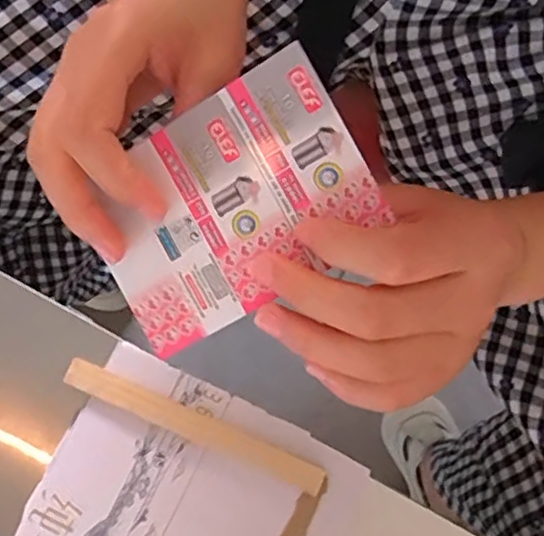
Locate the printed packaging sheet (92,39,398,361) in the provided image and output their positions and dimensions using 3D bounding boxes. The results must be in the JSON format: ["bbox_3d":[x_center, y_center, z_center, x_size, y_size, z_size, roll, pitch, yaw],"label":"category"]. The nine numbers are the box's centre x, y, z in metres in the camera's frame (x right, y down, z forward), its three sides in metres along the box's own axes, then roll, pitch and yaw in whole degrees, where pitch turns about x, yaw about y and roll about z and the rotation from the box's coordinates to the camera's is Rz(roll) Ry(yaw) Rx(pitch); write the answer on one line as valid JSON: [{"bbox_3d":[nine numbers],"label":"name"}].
[{"bbox_3d":[-0.018,-0.023,0.248,0.107,0.004,0.077,-29,90,13],"label":"printed packaging sheet"}]

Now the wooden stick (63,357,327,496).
[{"bbox_3d":[-0.050,0.098,0.401,0.171,0.010,0.017,23,79,5],"label":"wooden stick"}]

